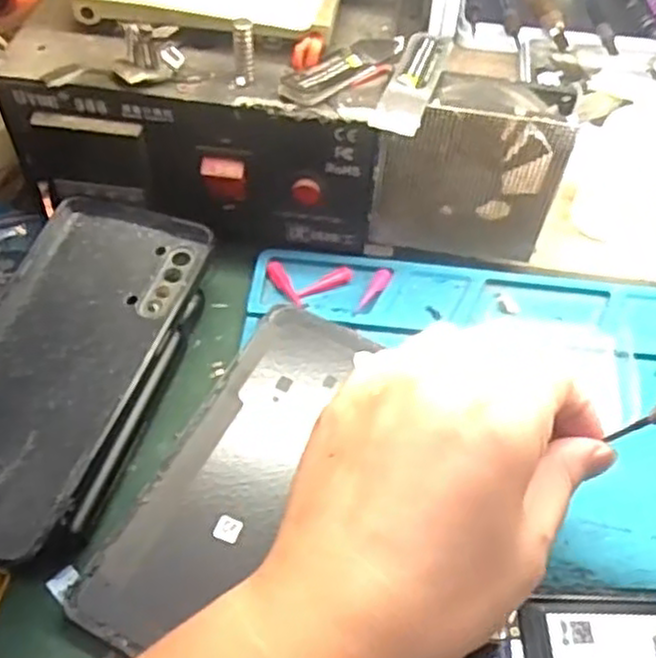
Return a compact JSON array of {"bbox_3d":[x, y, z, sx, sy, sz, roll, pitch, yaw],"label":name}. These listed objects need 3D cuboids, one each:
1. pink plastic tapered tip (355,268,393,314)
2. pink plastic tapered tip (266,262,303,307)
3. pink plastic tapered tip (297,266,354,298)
[{"bbox_3d":[0.022,-0.018,0.351,0.008,0.004,0.030,22,56,14],"label":"pink plastic tapered tip"},{"bbox_3d":[-0.021,-0.022,0.351,0.008,0.004,0.029,-21,57,-16],"label":"pink plastic tapered tip"},{"bbox_3d":[-0.002,-0.022,0.355,0.029,0.004,0.007,-21,57,-16],"label":"pink plastic tapered tip"}]

